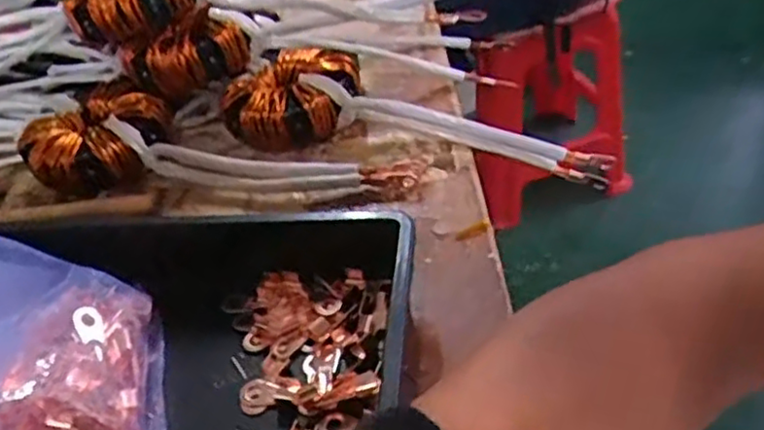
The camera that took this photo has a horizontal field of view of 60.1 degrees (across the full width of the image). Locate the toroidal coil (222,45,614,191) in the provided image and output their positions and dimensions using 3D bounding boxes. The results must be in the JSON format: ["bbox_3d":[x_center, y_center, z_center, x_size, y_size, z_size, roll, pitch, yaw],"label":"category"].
[{"bbox_3d":[0.031,-0.090,0.639,0.373,0.069,0.121,15,44,6],"label":"toroidal coil"}]

